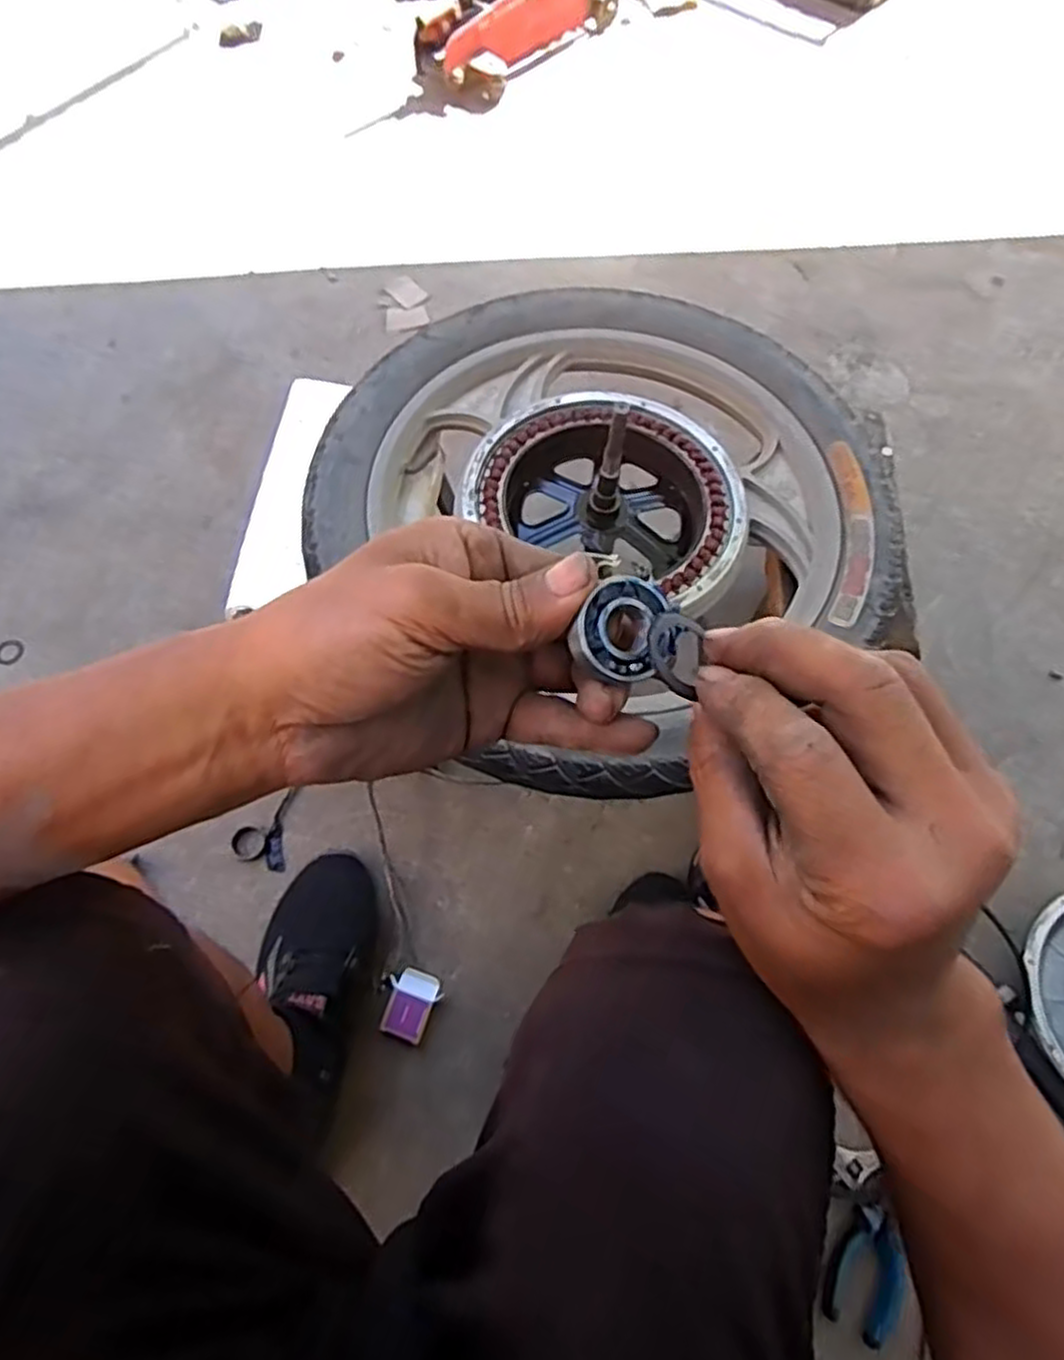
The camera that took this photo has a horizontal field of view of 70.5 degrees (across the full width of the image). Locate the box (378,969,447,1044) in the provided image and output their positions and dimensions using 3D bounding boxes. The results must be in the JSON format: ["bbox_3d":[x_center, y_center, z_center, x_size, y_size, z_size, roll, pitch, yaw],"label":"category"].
[{"bbox_3d":[-0.114,0.306,0.710,0.045,0.017,0.058,21,66,9],"label":"box"}]

